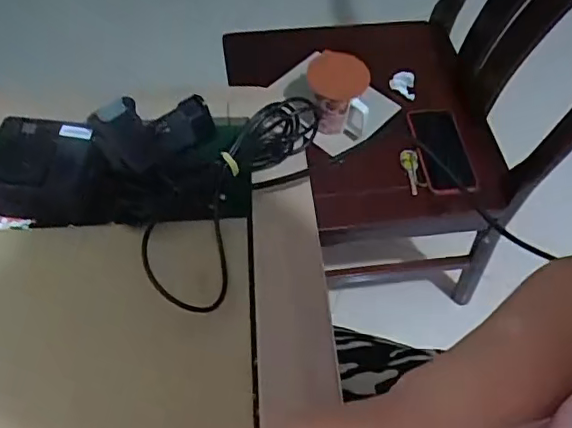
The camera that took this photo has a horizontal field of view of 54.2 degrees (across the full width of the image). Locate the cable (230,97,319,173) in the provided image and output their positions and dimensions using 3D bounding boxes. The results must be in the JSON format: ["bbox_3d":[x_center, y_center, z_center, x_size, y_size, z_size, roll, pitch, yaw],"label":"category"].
[{"bbox_3d":[-0.008,-0.068,0.463,0.081,0.039,0.029,-37,65,-21],"label":"cable"}]

